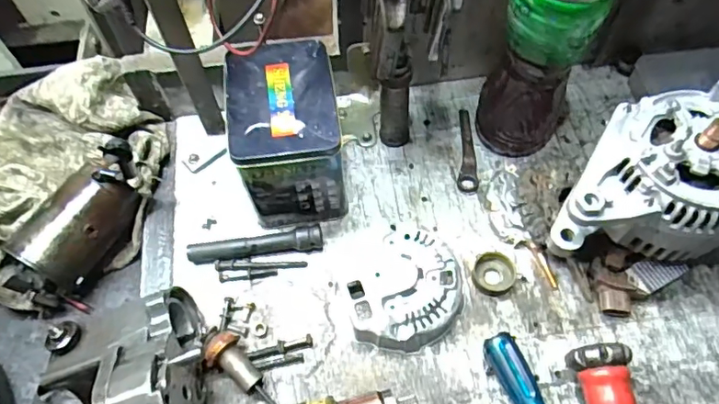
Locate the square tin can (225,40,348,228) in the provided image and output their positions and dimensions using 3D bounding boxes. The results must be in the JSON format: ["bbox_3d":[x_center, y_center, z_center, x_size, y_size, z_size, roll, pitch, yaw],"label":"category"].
[{"bbox_3d":[-0.065,-0.060,0.520,0.093,0.126,0.125,-8,61,-4],"label":"square tin can"}]

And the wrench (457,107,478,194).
[{"bbox_3d":[0.116,-0.058,0.581,0.020,0.012,0.106,6,61,4],"label":"wrench"}]

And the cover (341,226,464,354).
[{"bbox_3d":[0.039,0.075,0.494,0.103,0.035,0.106,0,60,1],"label":"cover"}]

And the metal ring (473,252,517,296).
[{"bbox_3d":[0.126,0.066,0.512,0.039,0.011,0.038,0,60,1],"label":"metal ring"}]

